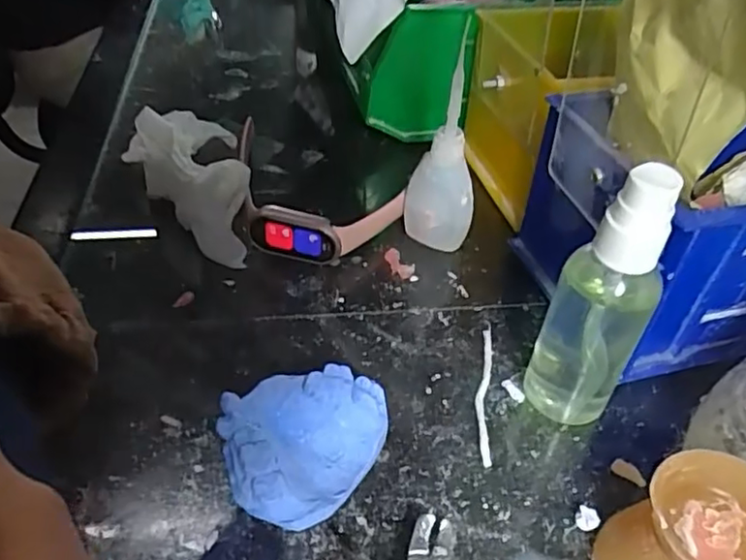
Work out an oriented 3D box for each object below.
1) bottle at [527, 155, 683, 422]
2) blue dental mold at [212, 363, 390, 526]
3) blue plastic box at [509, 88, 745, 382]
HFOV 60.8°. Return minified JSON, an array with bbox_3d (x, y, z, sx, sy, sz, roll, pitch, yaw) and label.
[{"bbox_3d":[0.085,0.008,0.233,0.034,0.113,0.025,25,46,21],"label":"bottle"},{"bbox_3d":[-0.026,0.059,0.232,0.049,0.027,0.060,26,46,22],"label":"blue dental mold"},{"bbox_3d":[0.168,-0.028,0.297,0.167,0.090,0.099,-8,43,-13],"label":"blue plastic box"}]

